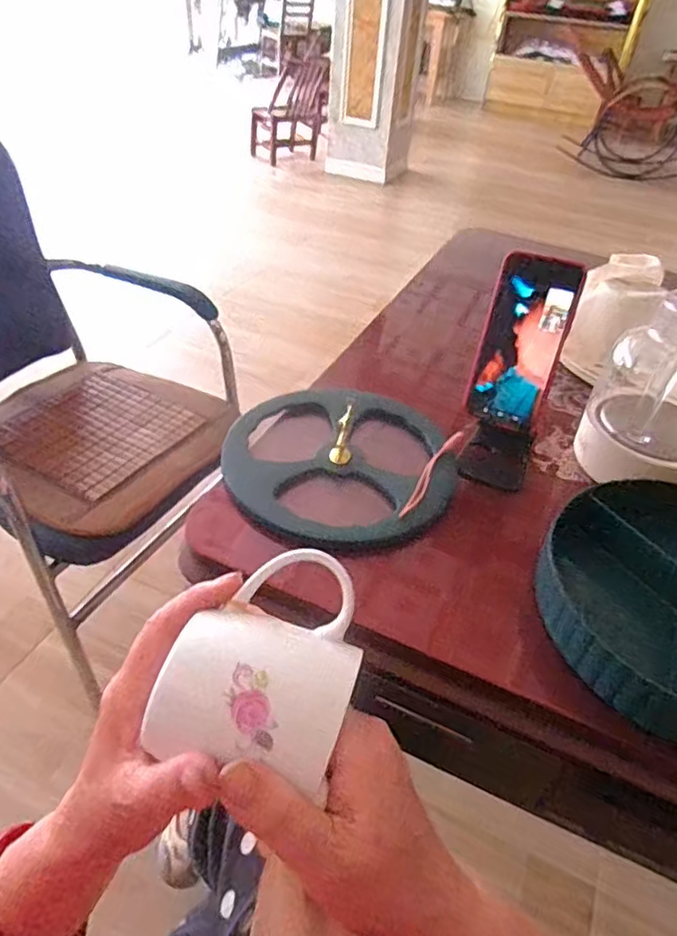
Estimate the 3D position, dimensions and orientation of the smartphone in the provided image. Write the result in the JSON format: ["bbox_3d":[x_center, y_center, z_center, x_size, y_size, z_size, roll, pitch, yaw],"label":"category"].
[{"bbox_3d":[0.181,-0.122,0.590,0.075,0.167,0.015,16,18,12],"label":"smartphone"}]

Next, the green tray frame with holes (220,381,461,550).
[{"bbox_3d":[0.002,-0.014,0.625,0.240,0.054,0.225,8,41,3],"label":"green tray frame with holes"}]

